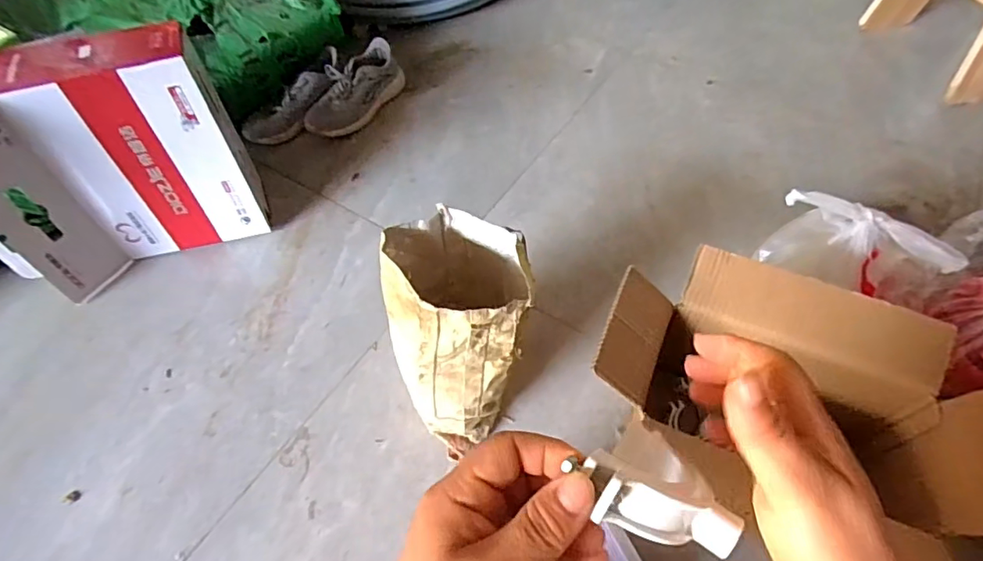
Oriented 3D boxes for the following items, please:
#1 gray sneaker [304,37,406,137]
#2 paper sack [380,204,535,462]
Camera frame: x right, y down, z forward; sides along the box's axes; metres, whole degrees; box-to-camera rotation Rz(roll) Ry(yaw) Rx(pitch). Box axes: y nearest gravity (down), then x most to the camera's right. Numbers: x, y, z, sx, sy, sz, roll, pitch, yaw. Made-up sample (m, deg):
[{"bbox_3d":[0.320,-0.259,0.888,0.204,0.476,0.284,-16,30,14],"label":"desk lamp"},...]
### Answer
[{"bbox_3d":[-0.322,-0.444,1.271,0.113,0.118,0.264,23,56,19],"label":"gray sneaker"},{"bbox_3d":[-0.041,0.071,0.740,0.176,0.295,0.193,-3,51,0],"label":"paper sack"}]

